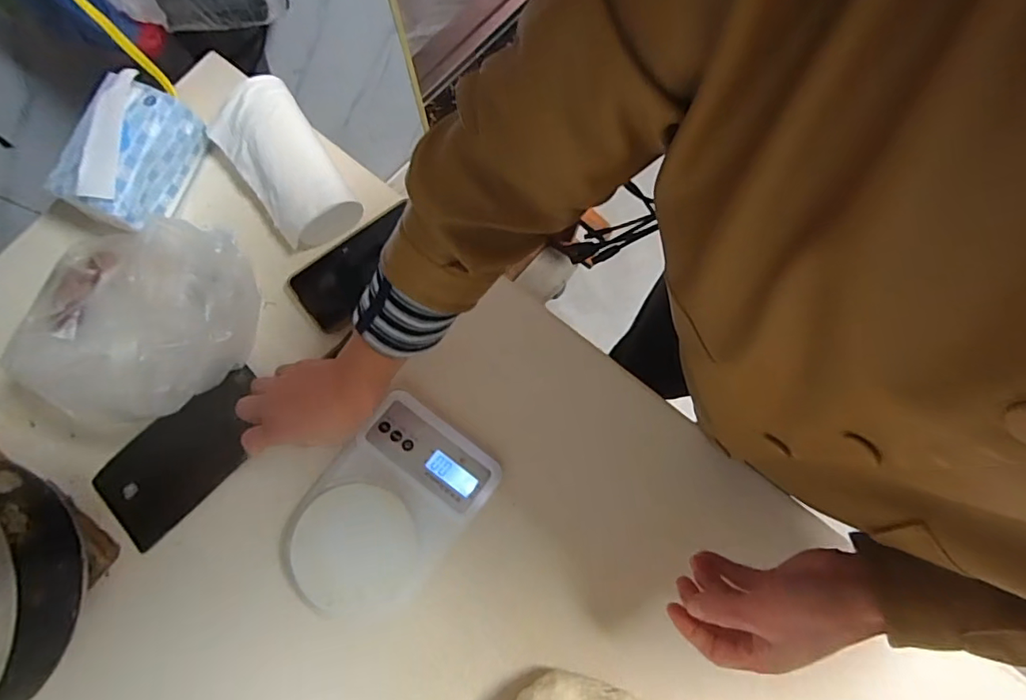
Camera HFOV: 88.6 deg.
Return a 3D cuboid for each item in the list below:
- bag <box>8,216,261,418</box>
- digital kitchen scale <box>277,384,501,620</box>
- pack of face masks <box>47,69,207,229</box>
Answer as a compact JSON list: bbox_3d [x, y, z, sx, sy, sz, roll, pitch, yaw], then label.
[{"bbox_3d":[-0.353,-0.034,0.508,0.213,0.100,0.200,-5,78,-1],"label":"bag"},{"bbox_3d":[-0.125,0.155,0.507,0.144,0.030,0.207,38,81,8],"label":"digital kitchen scale"},{"bbox_3d":[-0.399,-0.205,0.541,0.087,0.070,0.140,22,79,5],"label":"pack of face masks"}]

